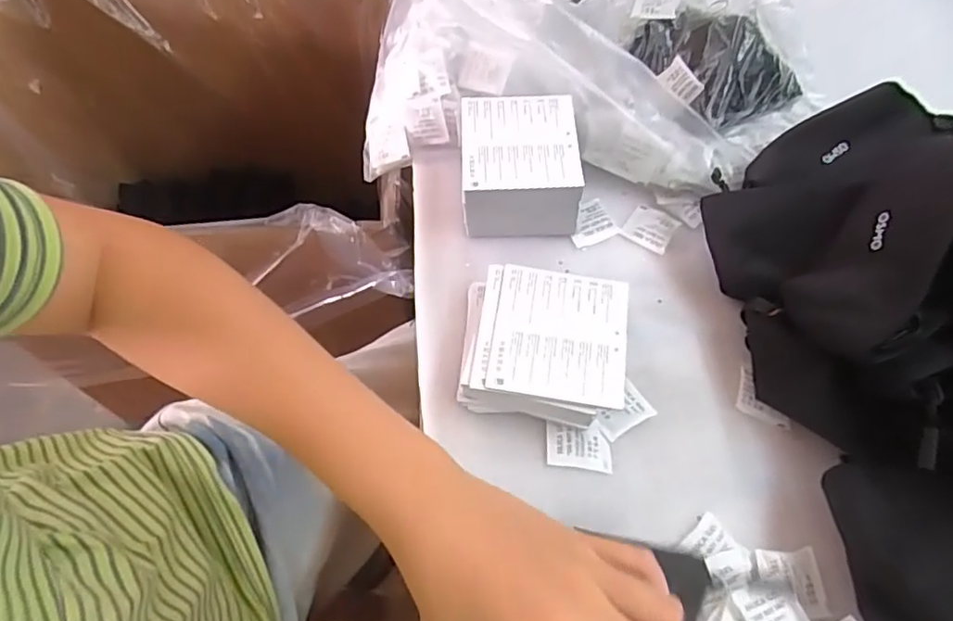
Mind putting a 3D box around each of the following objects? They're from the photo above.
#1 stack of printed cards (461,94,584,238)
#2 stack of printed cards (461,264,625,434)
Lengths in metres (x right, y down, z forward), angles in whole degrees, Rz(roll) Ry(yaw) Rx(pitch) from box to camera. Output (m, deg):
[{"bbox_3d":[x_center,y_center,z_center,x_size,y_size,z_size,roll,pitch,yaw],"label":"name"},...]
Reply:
[{"bbox_3d":[0.034,-0.117,0.498,0.090,0.063,0.097,0,60,-2],"label":"stack of printed cards"},{"bbox_3d":[0.046,0.024,0.428,0.110,0.035,0.102,9,60,3],"label":"stack of printed cards"}]

